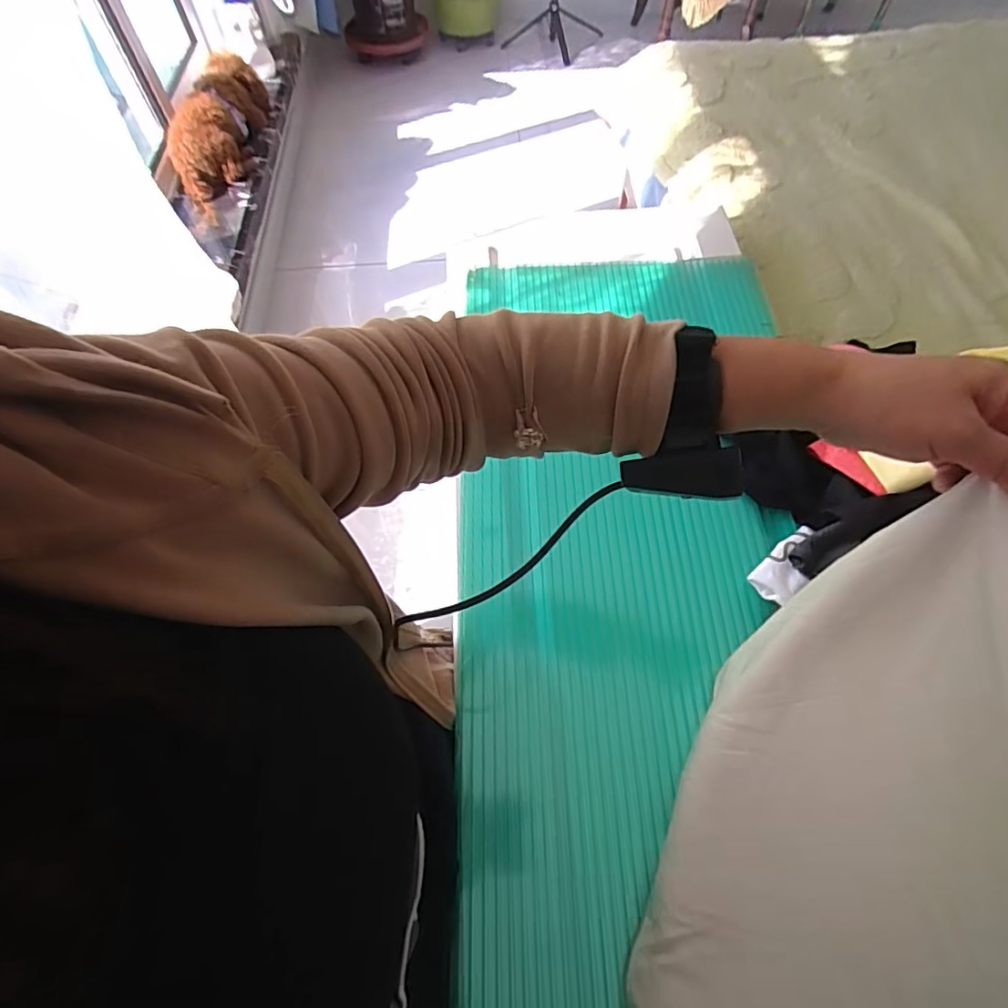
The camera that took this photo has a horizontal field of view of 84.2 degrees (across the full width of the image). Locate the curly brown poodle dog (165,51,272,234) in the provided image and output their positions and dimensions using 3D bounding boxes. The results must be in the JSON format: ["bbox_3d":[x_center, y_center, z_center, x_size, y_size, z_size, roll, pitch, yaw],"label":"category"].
[{"bbox_3d":[-0.706,-0.884,1.365,0.131,0.164,0.427,11,79,7],"label":"curly brown poodle dog"}]

